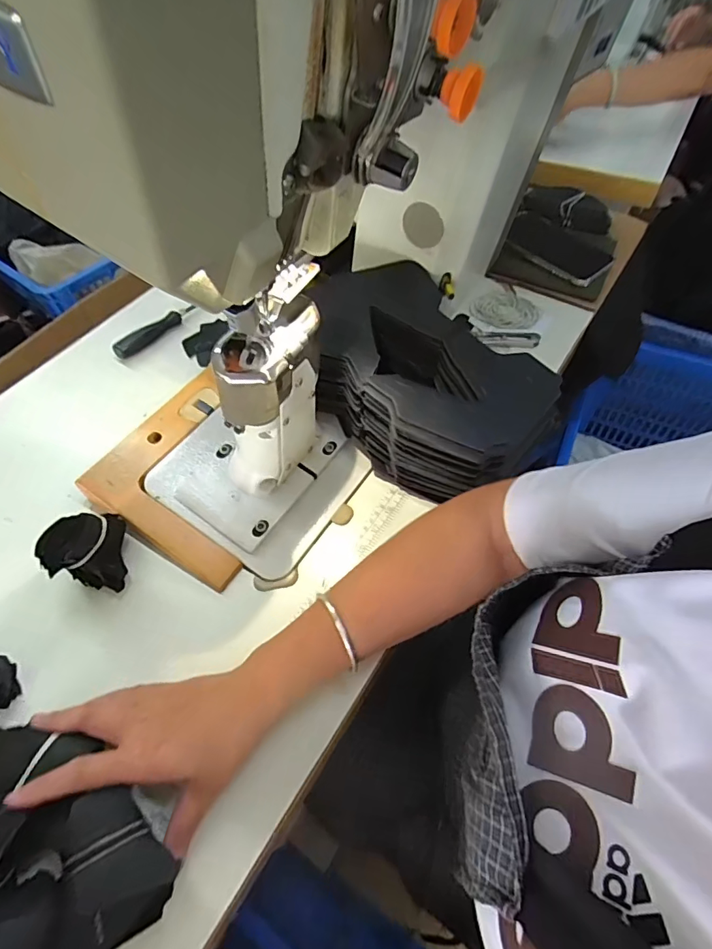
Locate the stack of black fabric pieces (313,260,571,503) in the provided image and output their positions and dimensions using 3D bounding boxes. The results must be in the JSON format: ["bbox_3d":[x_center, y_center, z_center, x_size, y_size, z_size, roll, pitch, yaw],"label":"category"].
[{"bbox_3d":[0.065,-0.096,0.492,0.181,0.108,0.253,-33,61,-18],"label":"stack of black fabric pieces"}]

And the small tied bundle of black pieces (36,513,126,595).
[{"bbox_3d":[-0.235,0.062,0.428,0.039,0.077,0.066,-7,57,-2],"label":"small tied bundle of black pieces"}]

